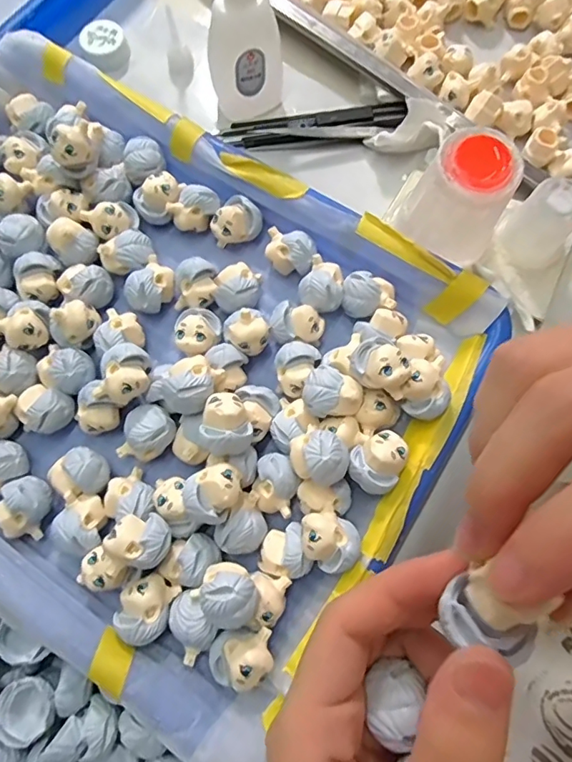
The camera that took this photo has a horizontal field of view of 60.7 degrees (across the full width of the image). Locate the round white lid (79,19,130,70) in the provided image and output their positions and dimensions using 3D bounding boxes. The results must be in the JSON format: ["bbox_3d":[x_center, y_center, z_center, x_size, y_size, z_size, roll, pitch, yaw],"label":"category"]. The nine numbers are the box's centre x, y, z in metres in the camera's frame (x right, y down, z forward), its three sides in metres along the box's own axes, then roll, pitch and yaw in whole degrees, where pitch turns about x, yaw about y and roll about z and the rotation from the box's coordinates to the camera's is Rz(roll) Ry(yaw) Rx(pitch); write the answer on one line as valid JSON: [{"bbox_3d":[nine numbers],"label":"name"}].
[{"bbox_3d":[-0.118,-0.219,0.319,0.028,0.013,0.030,0,75,0],"label":"round white lid"}]

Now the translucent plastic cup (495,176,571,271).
[{"bbox_3d":[0.138,-0.083,0.268,0.034,0.044,0.032,0,75,0],"label":"translucent plastic cup"}]

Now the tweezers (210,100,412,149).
[{"bbox_3d":[0.017,-0.159,0.304,0.113,0.012,0.022,-4,75,-1],"label":"tweezers"}]

